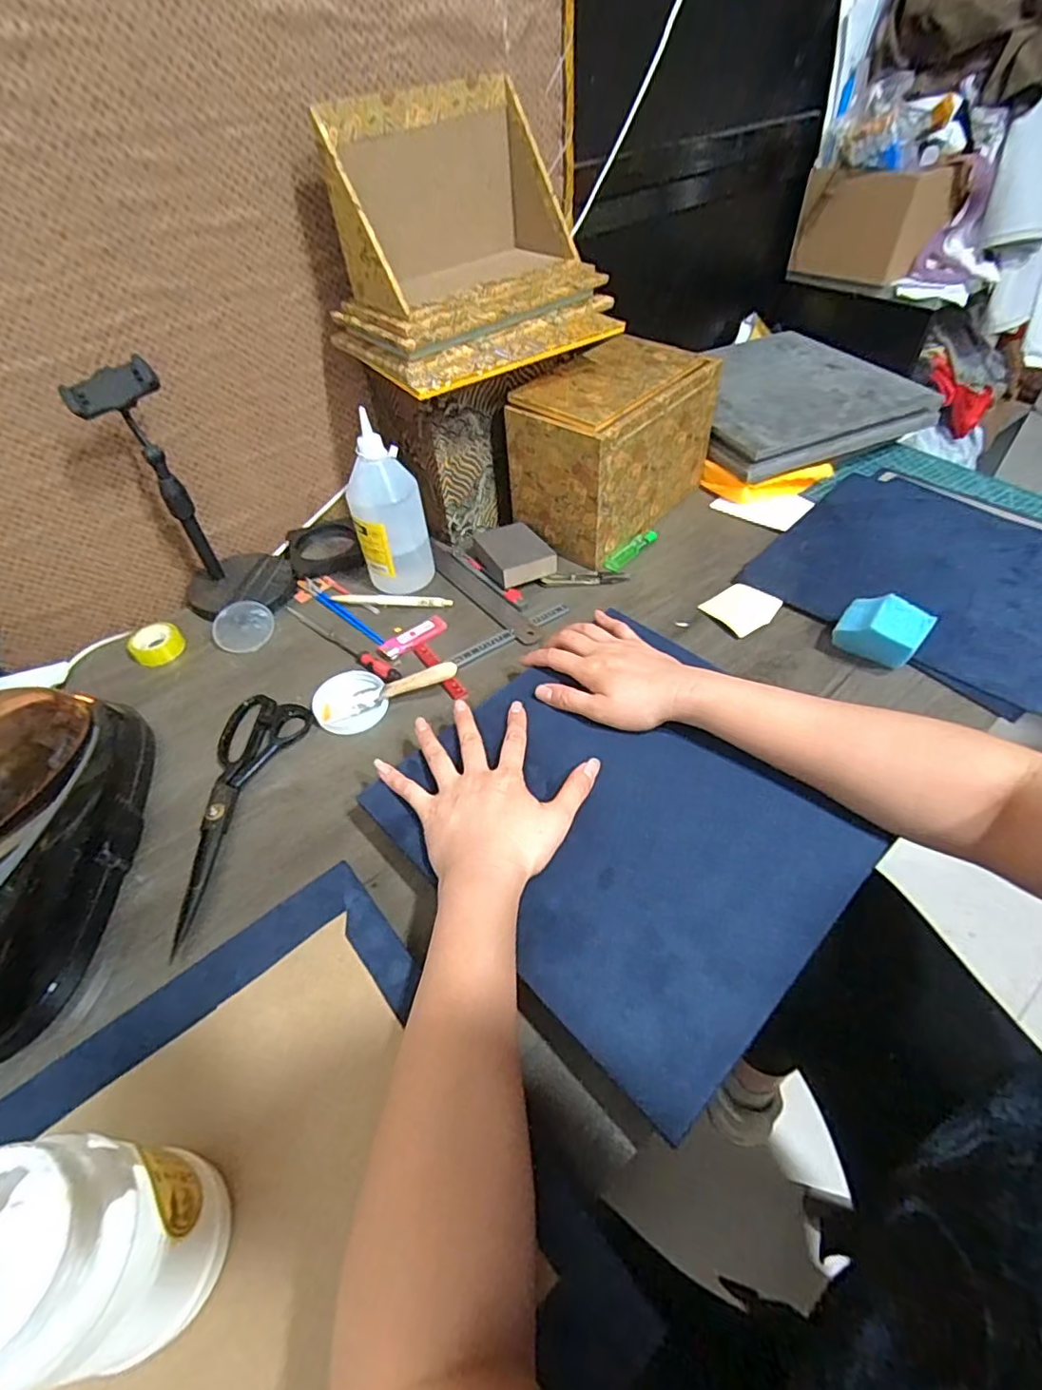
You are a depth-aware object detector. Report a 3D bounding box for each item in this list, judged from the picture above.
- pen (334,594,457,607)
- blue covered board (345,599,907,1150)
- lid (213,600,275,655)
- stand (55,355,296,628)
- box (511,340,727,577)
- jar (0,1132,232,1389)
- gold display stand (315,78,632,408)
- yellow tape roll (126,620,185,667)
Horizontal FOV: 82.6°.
[{"bbox_3d":[-0.150,-0.110,0.685,0.140,0.008,0.014,2,46,8],"label":"pen"},{"bbox_3d":[0.070,0.071,0.470,0.297,0.026,0.348,-37,53,-27],"label":"blue covered board"},{"bbox_3d":[-0.306,-0.076,0.660,0.064,0.009,0.064,1,66,-2],"label":"lid"},{"bbox_3d":[-0.350,-0.210,0.635,0.118,0.255,0.115,-30,49,-21],"label":"stand"},{"bbox_3d":[0.119,-0.302,0.731,0.134,0.184,0.247,32,57,33],"label":"box"},{"bbox_3d":[-0.186,0.245,0.254,0.079,0.128,0.069,-24,47,-16],"label":"jar"},{"bbox_3d":[-0.046,-0.451,0.581,0.271,0.185,0.185,-25,52,-17],"label":"gold display stand"},{"bbox_3d":[-0.398,-0.060,0.650,0.043,0.024,0.051,-3,45,4],"label":"yellow tape roll"}]

